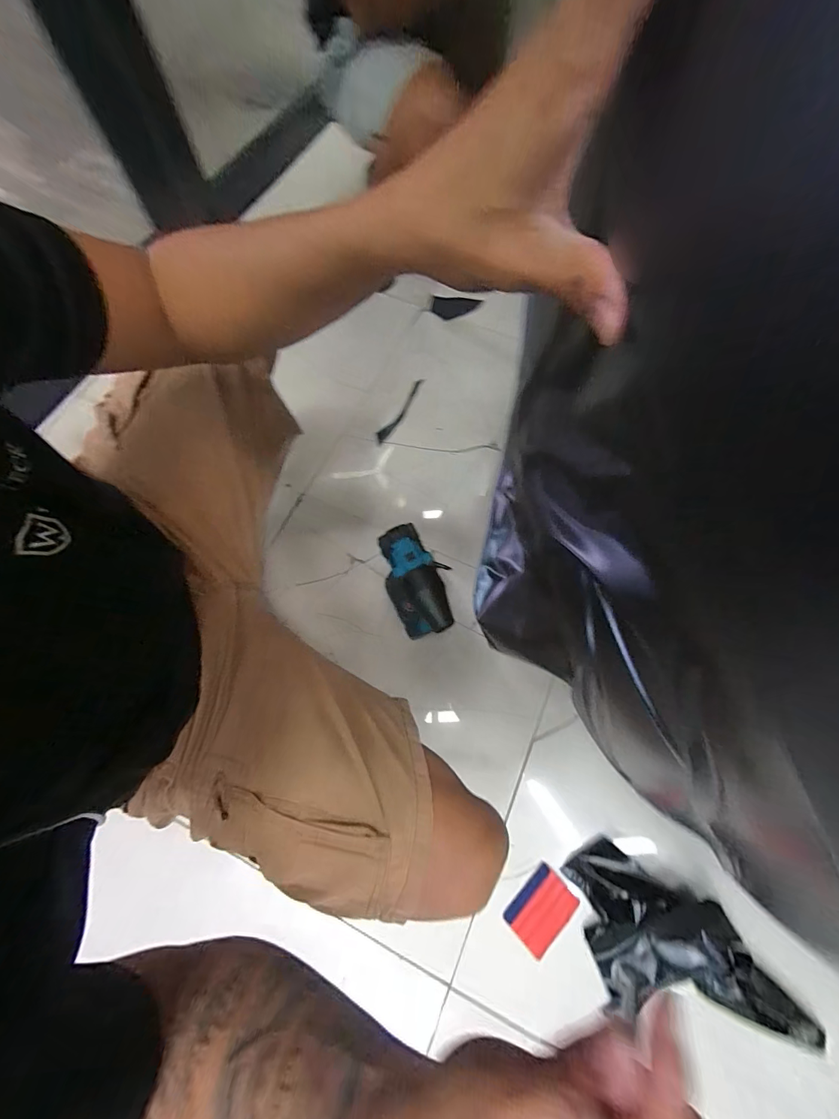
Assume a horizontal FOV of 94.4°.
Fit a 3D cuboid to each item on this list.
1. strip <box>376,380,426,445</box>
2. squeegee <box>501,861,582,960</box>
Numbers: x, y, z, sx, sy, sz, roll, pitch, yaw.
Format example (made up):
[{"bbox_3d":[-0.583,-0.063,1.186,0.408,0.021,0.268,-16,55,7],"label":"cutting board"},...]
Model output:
[{"bbox_3d":[-0.042,-0.346,0.911,0.029,0.013,0.201,29,72,10],"label":"strip"},{"bbox_3d":[0.180,0.520,0.577,0.095,0.004,0.067,-38,44,-20],"label":"squeegee"}]

